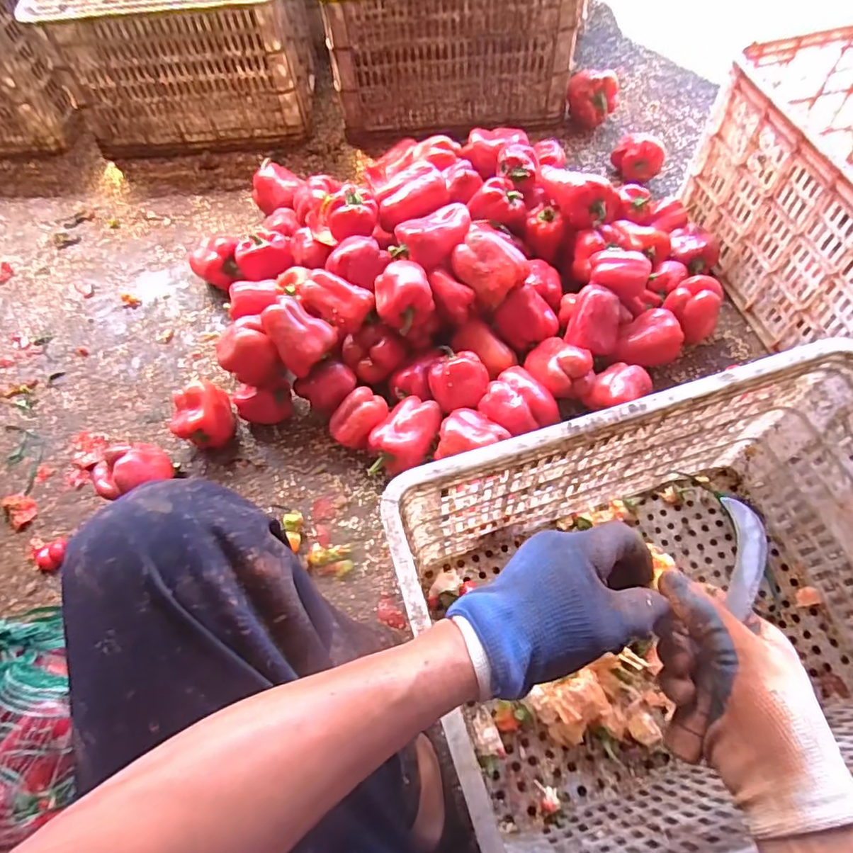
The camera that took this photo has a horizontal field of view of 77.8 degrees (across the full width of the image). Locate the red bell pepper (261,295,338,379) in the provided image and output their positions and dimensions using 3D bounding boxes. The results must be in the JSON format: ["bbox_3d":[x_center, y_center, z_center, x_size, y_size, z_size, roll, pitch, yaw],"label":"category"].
[{"bbox_3d":[-0.184,-0.138,0.782,0.086,0.064,0.101,-32,65,-13],"label":"red bell pepper"}]

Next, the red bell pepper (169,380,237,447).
[{"bbox_3d":[-0.346,-0.012,0.834,0.094,0.092,0.086,-1,62,2],"label":"red bell pepper"}]

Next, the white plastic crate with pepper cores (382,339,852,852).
[{"bbox_3d":[0.243,0.183,0.544,0.491,0.282,0.336,-18,63,-7],"label":"white plastic crate with pepper cores"}]

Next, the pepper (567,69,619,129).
[{"bbox_3d":[0.359,-0.714,1.136,0.106,0.086,0.106,18,64,12],"label":"pepper"}]

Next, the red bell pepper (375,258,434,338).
[{"bbox_3d":[-0.036,-0.197,0.788,0.084,0.067,0.079,-21,63,-8],"label":"red bell pepper"}]

